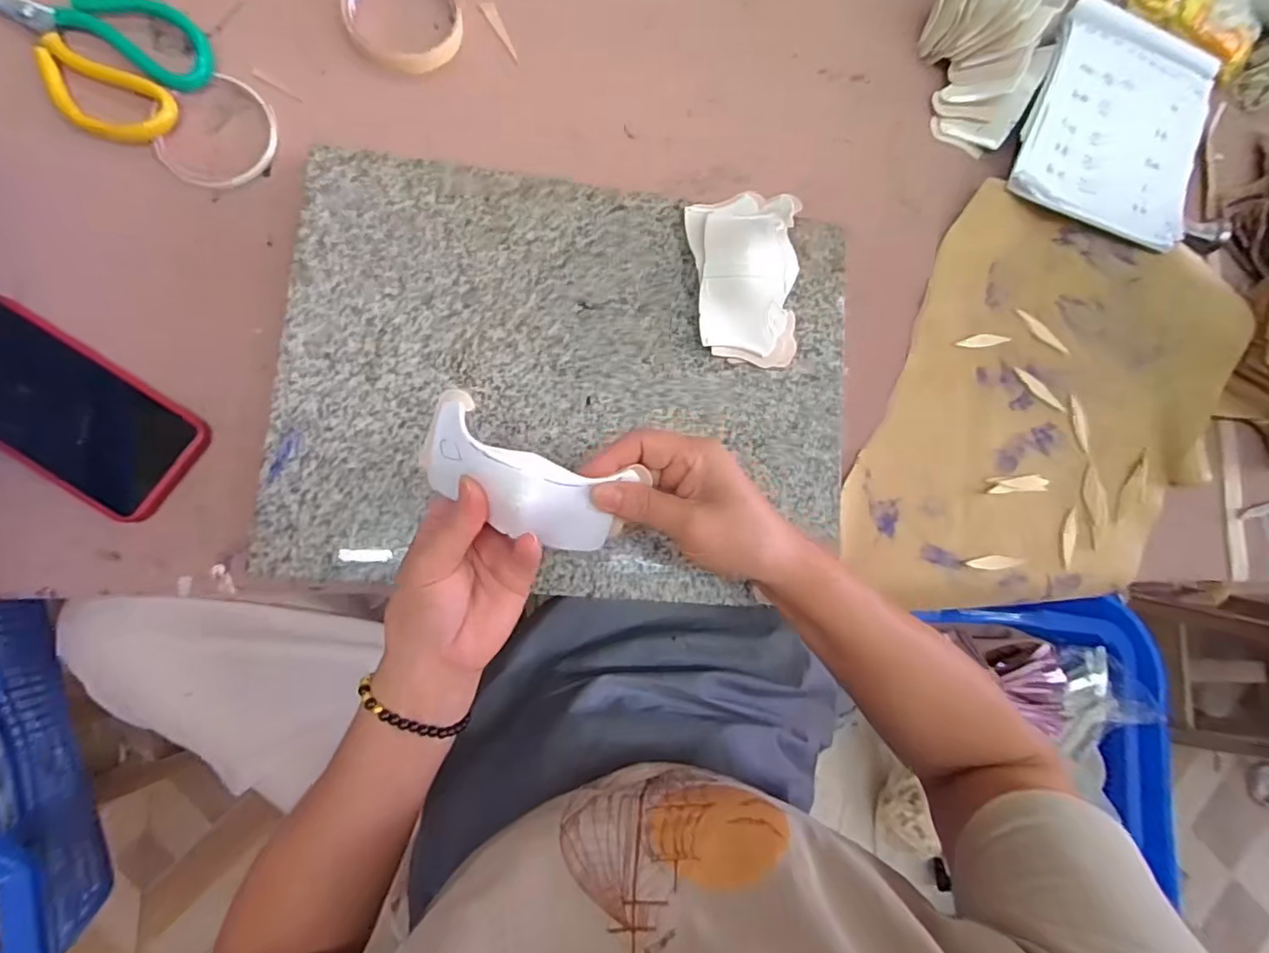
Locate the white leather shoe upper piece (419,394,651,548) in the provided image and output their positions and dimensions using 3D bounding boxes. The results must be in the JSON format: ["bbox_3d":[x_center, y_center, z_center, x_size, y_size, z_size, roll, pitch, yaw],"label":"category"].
[{"bbox_3d":[-0.058,0.000,0.308,0.110,0.030,0.060,32,84,-12],"label":"white leather shoe upper piece"}]

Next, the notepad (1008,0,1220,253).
[{"bbox_3d":[0.410,-0.297,0.486,0.144,0.014,0.194,22,84,-3],"label":"notepad"}]

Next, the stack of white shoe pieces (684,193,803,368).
[{"bbox_3d":[0.080,-0.145,0.411,0.081,0.043,0.127,-1,83,-8],"label":"stack of white shoe pieces"}]

